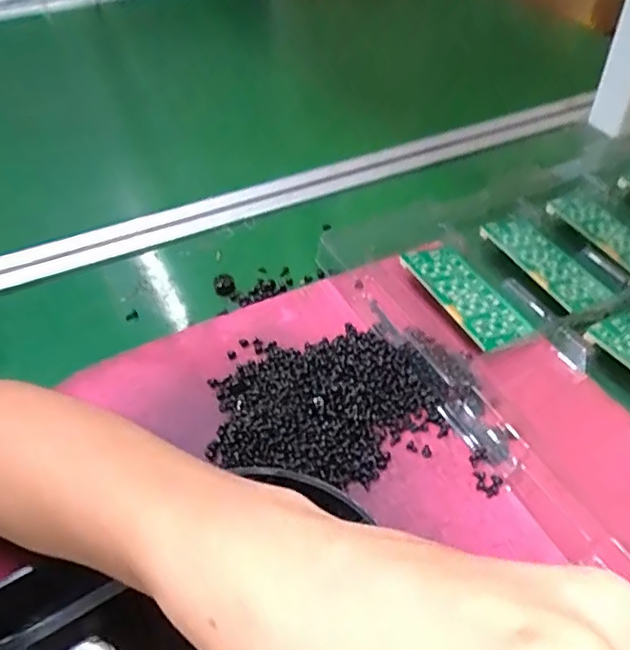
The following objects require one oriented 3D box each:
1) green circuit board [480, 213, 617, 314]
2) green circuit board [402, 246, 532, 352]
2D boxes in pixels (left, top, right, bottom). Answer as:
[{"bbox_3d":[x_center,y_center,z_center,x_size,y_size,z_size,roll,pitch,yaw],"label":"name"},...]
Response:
[{"bbox_3d":[0.157,-0.047,0.412,0.044,0.007,0.097,-22,51,-16],"label":"green circuit board"},{"bbox_3d":[0.097,-0.021,0.390,0.048,0.005,0.091,-13,49,-27],"label":"green circuit board"}]

